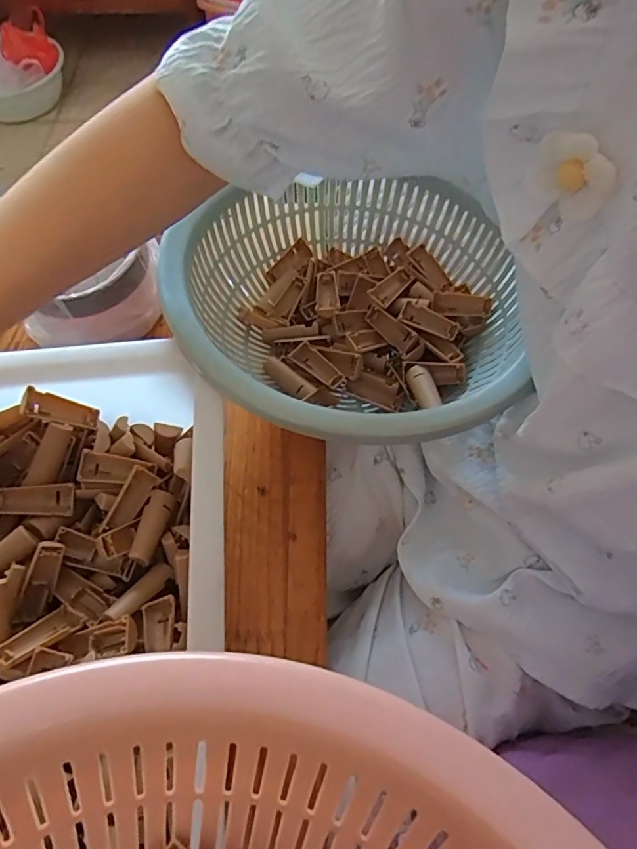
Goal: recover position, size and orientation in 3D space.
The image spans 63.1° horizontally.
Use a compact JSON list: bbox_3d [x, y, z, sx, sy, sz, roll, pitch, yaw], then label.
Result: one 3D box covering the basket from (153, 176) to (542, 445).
[{"bbox_3d":[0.032,-0.090,0.418,0.266,0.107,0.266,32,68,17],"label":"basket"}]

